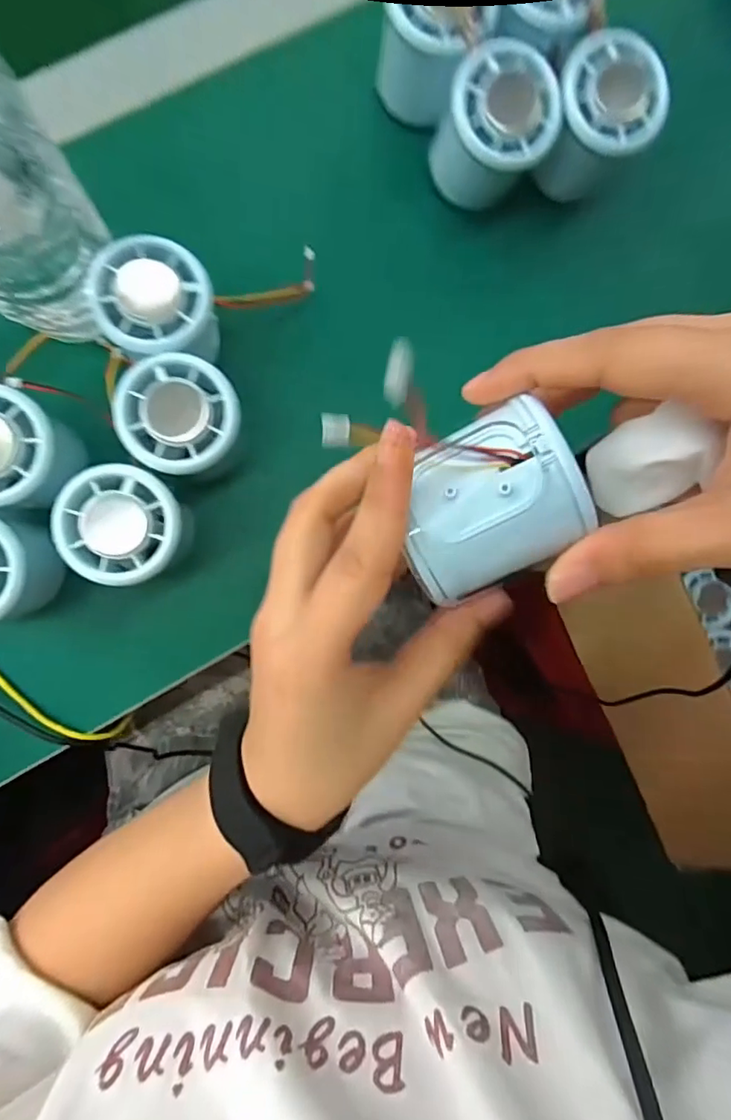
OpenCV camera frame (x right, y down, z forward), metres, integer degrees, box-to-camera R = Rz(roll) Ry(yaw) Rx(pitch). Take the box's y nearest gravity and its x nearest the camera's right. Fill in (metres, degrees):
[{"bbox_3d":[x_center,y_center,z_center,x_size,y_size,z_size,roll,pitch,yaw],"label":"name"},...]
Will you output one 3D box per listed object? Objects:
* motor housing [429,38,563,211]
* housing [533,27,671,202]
[{"bbox_3d":[0.069,-0.231,0.309,0.058,0.061,0.052,19,88,-5],"label":"motor housing"},{"bbox_3d":[0.127,-0.241,0.312,0.056,0.051,0.060,0,90,-5],"label":"housing"}]

